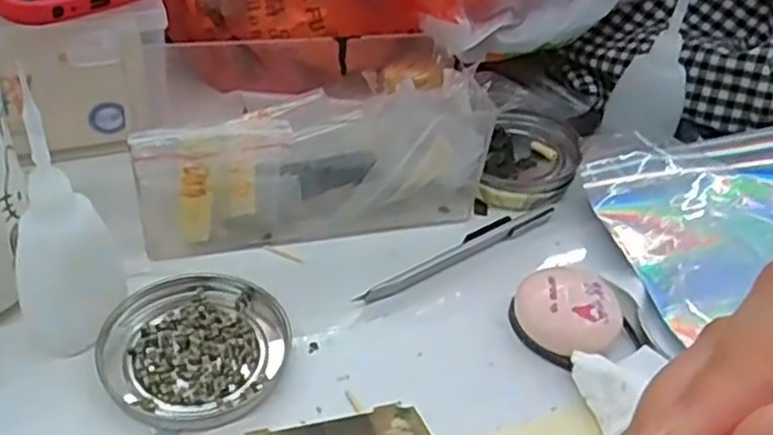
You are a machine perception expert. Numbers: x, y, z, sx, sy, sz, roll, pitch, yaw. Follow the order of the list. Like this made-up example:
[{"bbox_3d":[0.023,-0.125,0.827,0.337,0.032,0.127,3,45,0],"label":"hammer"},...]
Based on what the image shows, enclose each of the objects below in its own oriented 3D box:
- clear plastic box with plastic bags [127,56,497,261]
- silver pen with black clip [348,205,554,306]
[{"bbox_3d":[-0.039,-0.044,0.388,0.175,0.085,0.071,-10,44,-19],"label":"clear plastic box with plastic bags"},{"bbox_3d":[0.038,0.017,0.392,0.129,0.007,0.012,-23,49,-30],"label":"silver pen with black clip"}]

